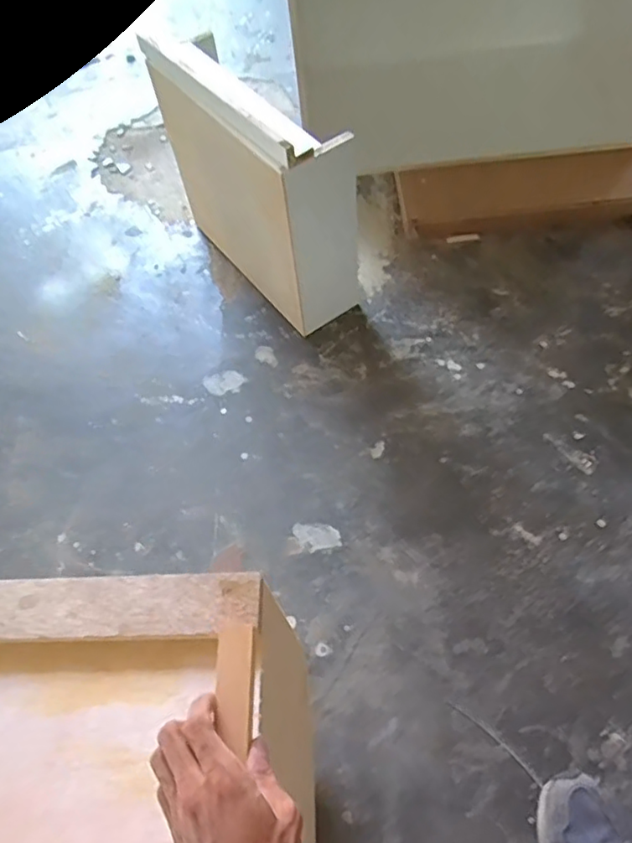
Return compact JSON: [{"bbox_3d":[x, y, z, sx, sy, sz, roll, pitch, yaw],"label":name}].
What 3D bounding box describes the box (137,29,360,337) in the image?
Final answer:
[{"bbox_3d":[-0.113,-0.509,1.315,0.160,0.468,0.520,-34,63,-15],"label":"box"}]

